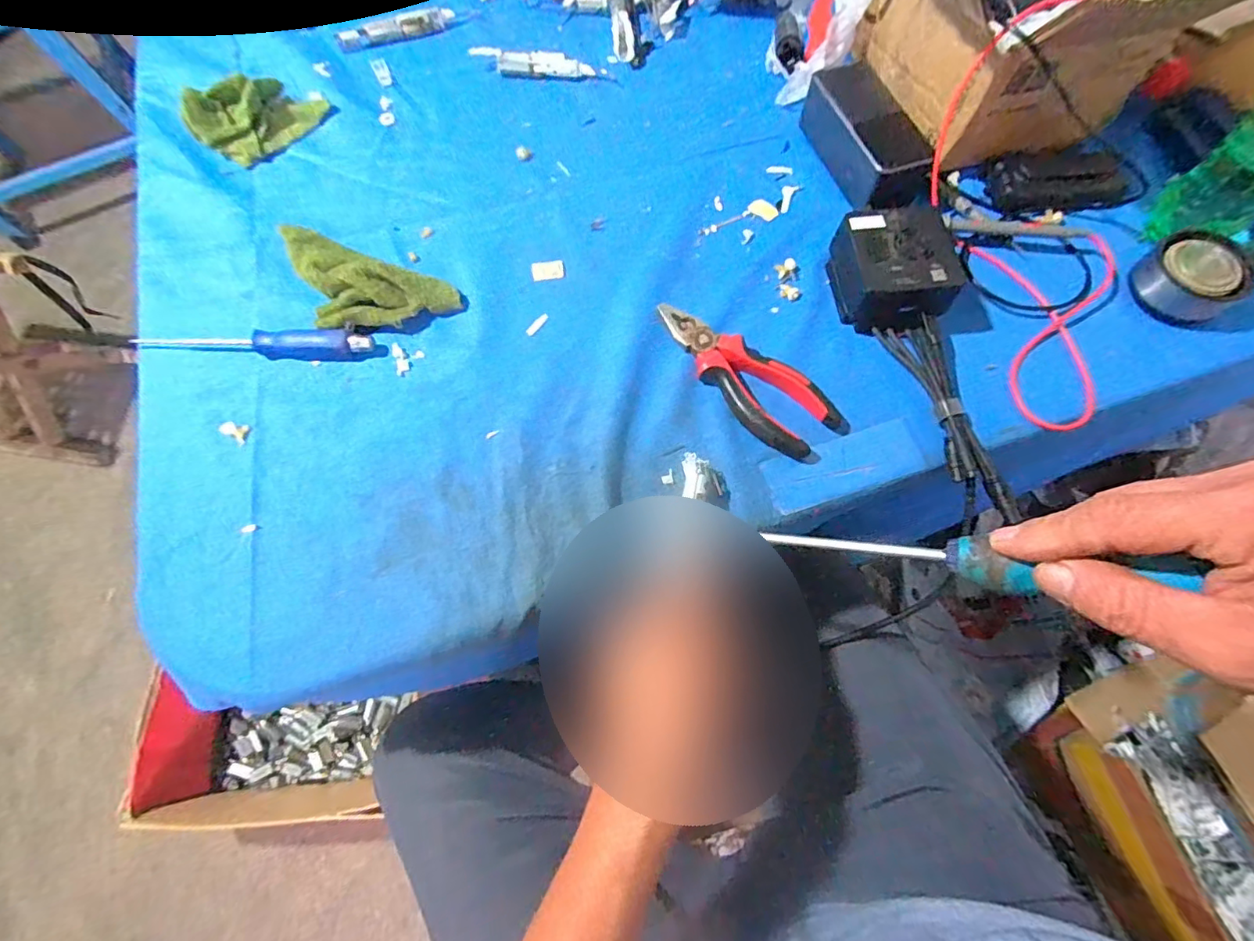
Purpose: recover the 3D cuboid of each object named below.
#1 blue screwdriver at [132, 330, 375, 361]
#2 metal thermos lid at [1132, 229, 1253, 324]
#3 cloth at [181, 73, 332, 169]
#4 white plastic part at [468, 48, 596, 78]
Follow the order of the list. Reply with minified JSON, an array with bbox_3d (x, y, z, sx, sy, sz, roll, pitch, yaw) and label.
[{"bbox_3d":[-0.293,-0.099,0.423,0.186,0.018,0.020,1,70,2],"label":"blue screwdriver"},{"bbox_3d":[0.434,-0.148,0.416,0.059,0.035,0.068,-38,73,-12],"label":"metal thermos lid"},{"bbox_3d":[-0.345,-0.336,0.503,0.058,0.039,0.113,42,76,15],"label":"cloth"},{"bbox_3d":[-0.092,-0.407,0.536,0.118,0.019,0.022,6,70,4],"label":"white plastic part"}]

